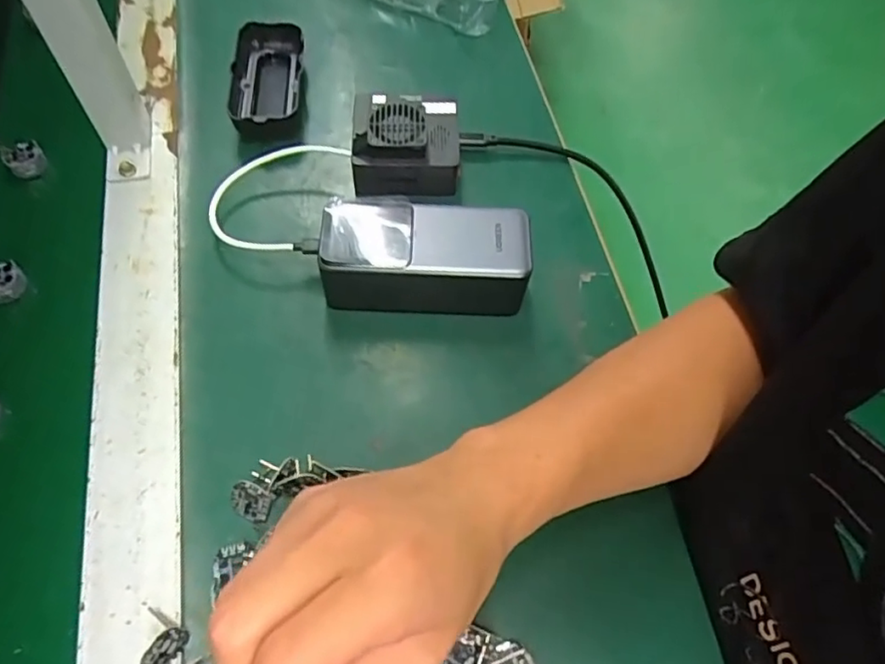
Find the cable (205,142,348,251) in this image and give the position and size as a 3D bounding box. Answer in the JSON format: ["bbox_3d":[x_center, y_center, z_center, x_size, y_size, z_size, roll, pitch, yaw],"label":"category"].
[{"bbox_3d":[-0.116,-0.095,0.425,0.087,0.024,0.092,13,61,3],"label":"cable"}]

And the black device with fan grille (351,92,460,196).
[{"bbox_3d":[-0.027,-0.141,0.448,0.076,0.048,0.065,2,61,-3],"label":"black device with fan grille"}]

